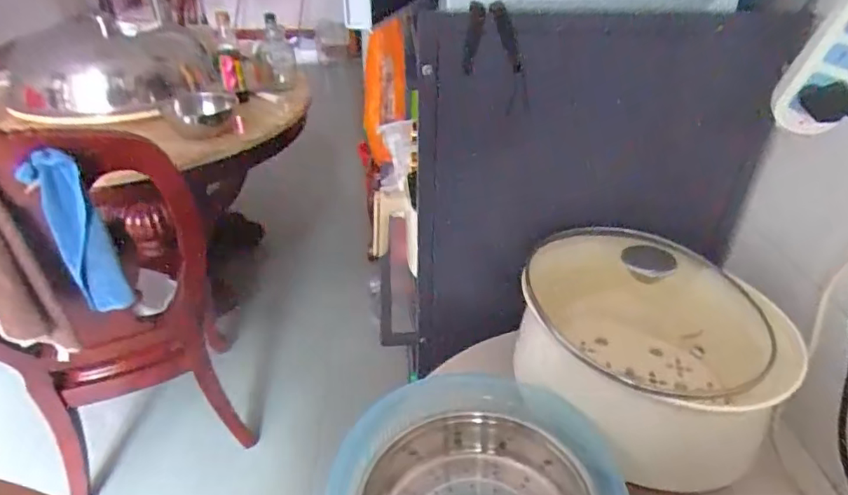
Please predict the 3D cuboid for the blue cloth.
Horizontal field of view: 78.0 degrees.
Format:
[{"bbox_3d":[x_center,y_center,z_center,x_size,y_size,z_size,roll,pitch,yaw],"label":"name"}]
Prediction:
[{"bbox_3d":[-0.597,-0.016,0.908,0.087,0.322,0.056,-18,37,-26],"label":"blue cloth"}]

